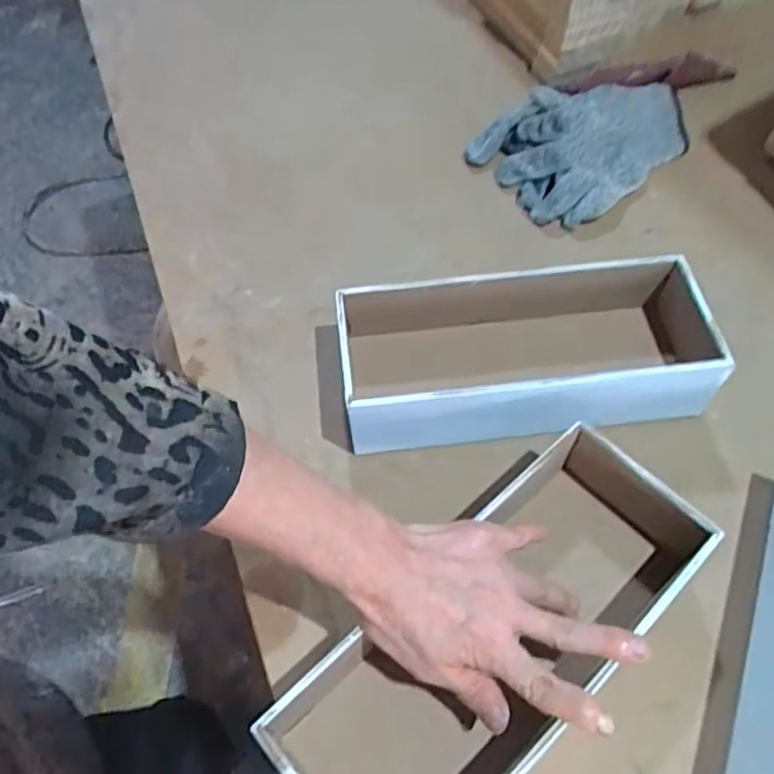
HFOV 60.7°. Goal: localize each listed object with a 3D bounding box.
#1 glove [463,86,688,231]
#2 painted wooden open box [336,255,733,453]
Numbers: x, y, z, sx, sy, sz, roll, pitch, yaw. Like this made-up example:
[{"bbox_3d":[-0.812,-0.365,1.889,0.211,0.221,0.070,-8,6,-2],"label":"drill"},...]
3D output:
[{"bbox_3d":[0.192,-0.238,0.622,0.189,0.063,0.142,-29,60,-15],"label":"glove"},{"bbox_3d":[0.100,-0.022,0.485,0.264,0.079,0.114,-4,57,0],"label":"painted wooden open box"}]

